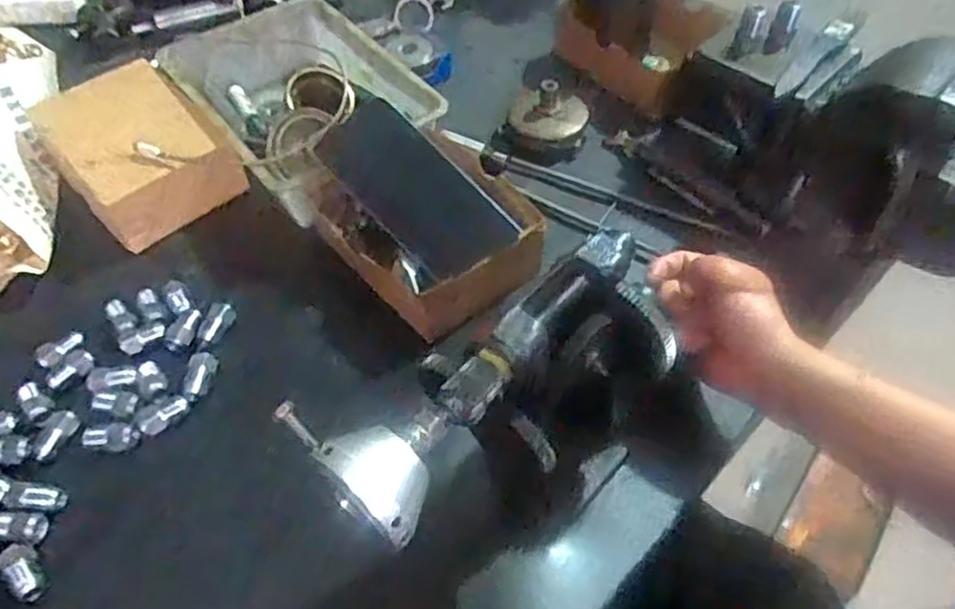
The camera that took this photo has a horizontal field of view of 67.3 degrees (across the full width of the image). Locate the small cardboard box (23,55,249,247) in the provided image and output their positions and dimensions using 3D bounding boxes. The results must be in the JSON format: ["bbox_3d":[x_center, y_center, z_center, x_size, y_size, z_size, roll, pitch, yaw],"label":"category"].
[{"bbox_3d":[-0.299,-0.135,0.627,0.119,0.054,0.188,-33,57,-23],"label":"small cardboard box"}]

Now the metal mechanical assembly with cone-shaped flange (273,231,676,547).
[{"bbox_3d":[0.018,0.045,0.351,0.204,0.077,0.076,-30,59,-28],"label":"metal mechanical assembly with cone-shaped flange"}]

